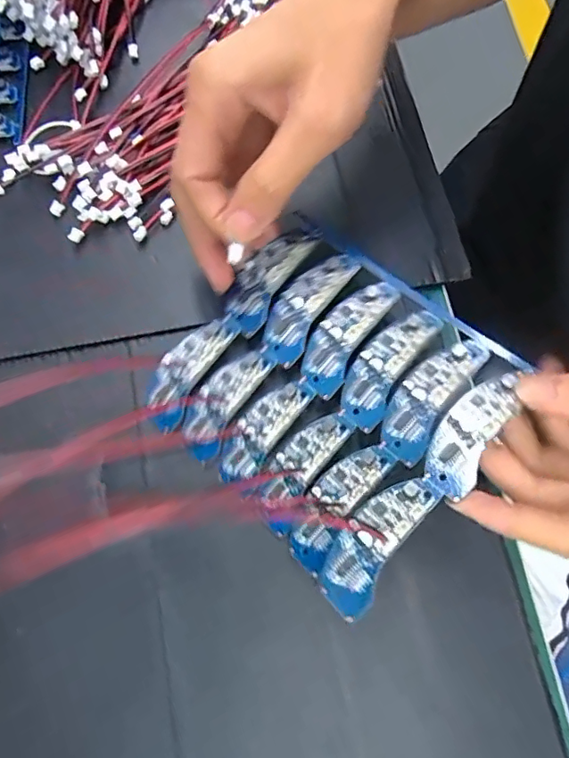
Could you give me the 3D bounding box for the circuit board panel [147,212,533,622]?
[{"bbox_3d":[0.019,0.004,0.253,0.145,0.022,0.131,40,86,21],"label":"circuit board panel"}]

